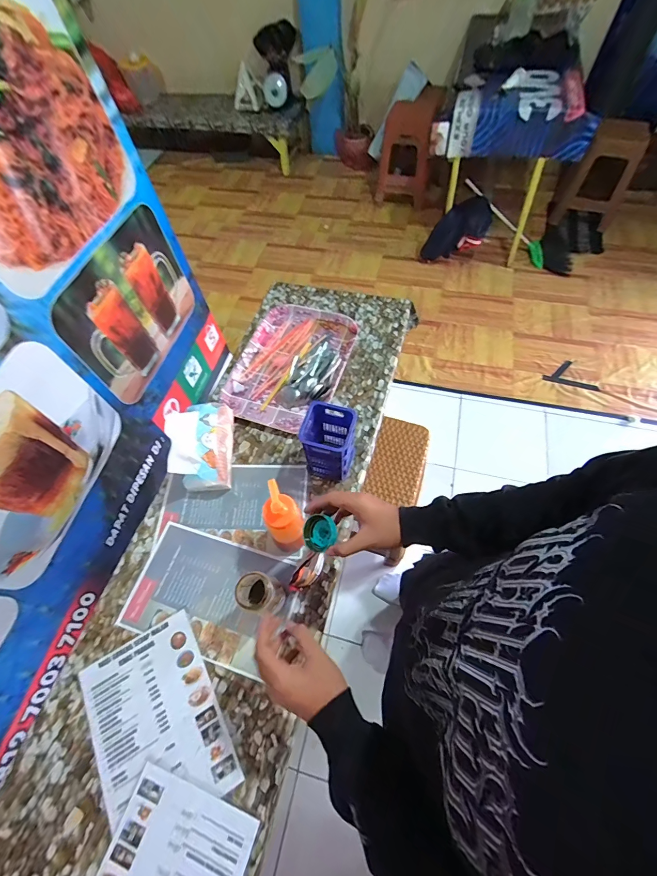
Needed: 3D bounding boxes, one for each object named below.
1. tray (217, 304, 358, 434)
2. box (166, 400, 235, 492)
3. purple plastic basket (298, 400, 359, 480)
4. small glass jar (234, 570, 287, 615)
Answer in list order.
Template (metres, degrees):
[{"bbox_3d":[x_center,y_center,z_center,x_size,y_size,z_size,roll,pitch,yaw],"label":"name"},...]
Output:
[{"bbox_3d":[-0.100,-0.215,0.974,0.281,0.035,0.413,17,65,12],"label":"tray"},{"bbox_3d":[-0.284,0.010,0.807,0.110,0.134,0.201,-5,62,1],"label":"box"},{"bbox_3d":[0.000,0.012,0.775,0.102,0.165,0.100,11,63,9],"label":"purple plastic basket"},{"bbox_3d":[-0.118,0.284,0.641,0.072,0.160,0.060,26,67,16],"label":"small glass jar"}]

